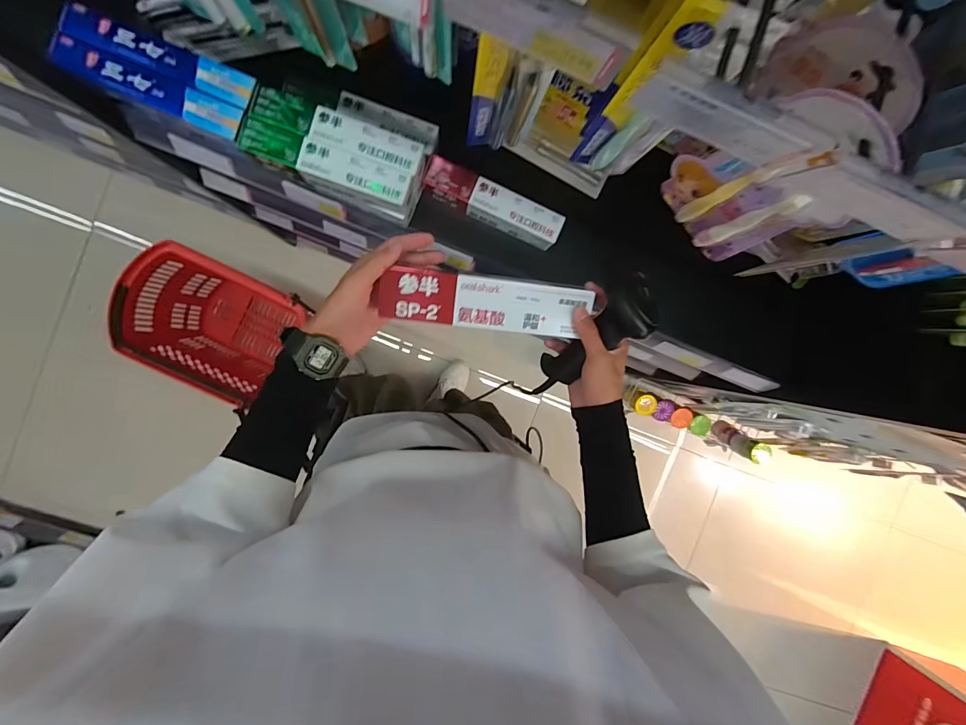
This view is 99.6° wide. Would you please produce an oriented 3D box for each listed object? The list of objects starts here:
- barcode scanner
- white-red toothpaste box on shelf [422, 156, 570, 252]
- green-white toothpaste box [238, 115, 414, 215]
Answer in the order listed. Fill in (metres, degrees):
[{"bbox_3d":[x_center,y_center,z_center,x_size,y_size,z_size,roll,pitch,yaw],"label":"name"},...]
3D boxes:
[{"bbox_3d":[0.131,-0.032,0.465,0.055,0.053,0.150,39,131,-7],"label":"barcode scanner"},{"bbox_3d":[0.017,-0.248,0.642,0.221,0.048,0.051,22,90,-7],"label":"white-red toothpaste box on shelf"},{"bbox_3d":[-0.210,-0.269,0.568,0.218,0.048,0.046,17,91,-7],"label":"green-white toothpaste box"}]

